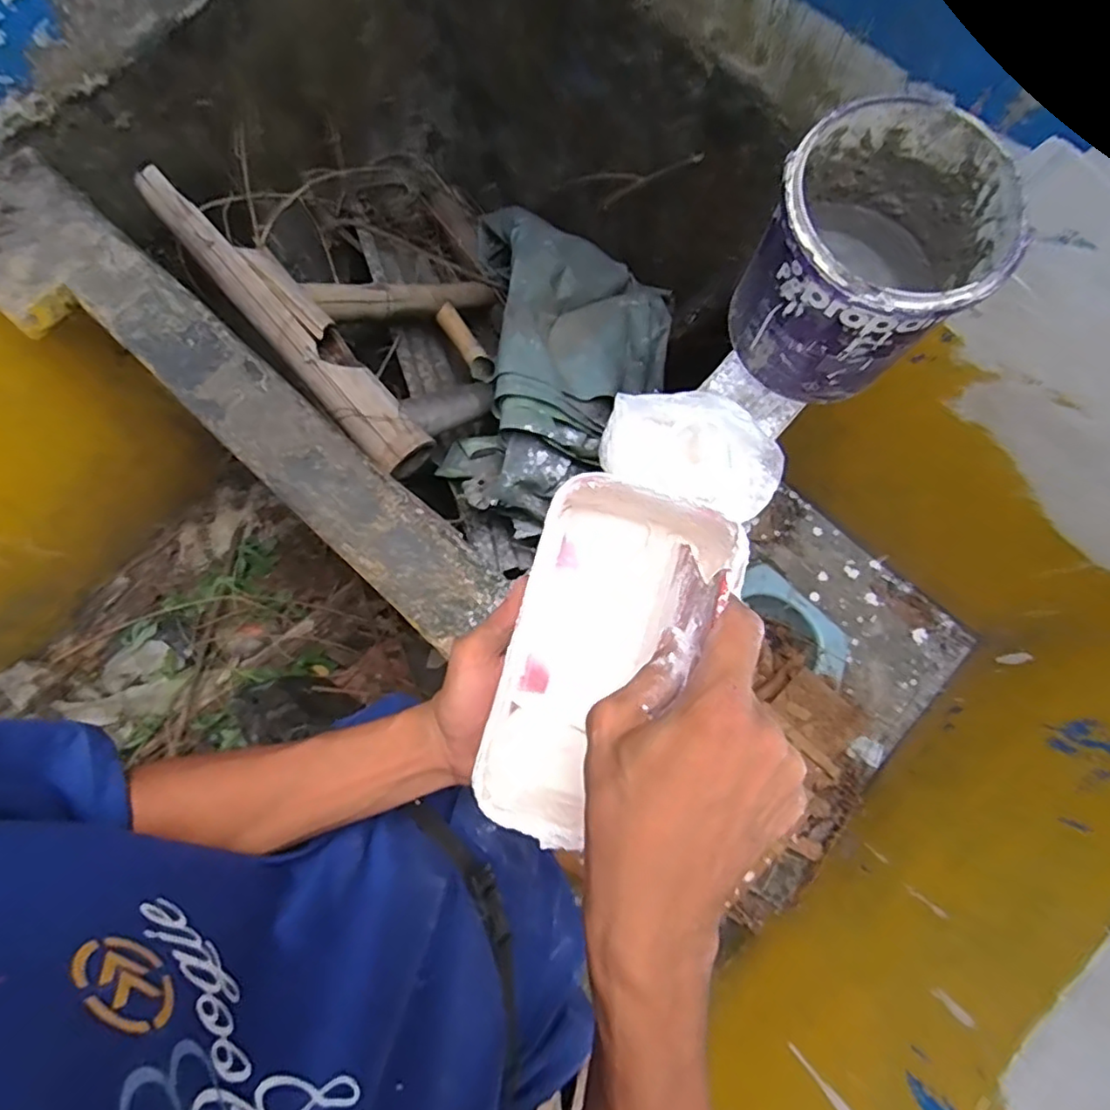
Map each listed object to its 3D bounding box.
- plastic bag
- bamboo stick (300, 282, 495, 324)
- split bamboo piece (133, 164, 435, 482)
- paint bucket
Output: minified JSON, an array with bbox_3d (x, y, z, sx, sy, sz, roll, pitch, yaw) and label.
[{"bbox_3d":[0.128,-0.096,0.594,0.167,0.080,0.114,27,80,3],"label":"plastic bag"},{"bbox_3d":[-0.232,-0.424,1.052,0.047,0.544,0.052,32,120,6],"label":"bamboo stick"},{"bbox_3d":[-0.331,-0.289,0.789,0.078,0.083,0.482,-41,84,-8],"label":"split bamboo piece"},{"bbox_3d":[0.269,-0.254,0.568,0.187,0.174,0.176,0,80,-2],"label":"paint bucket"}]

